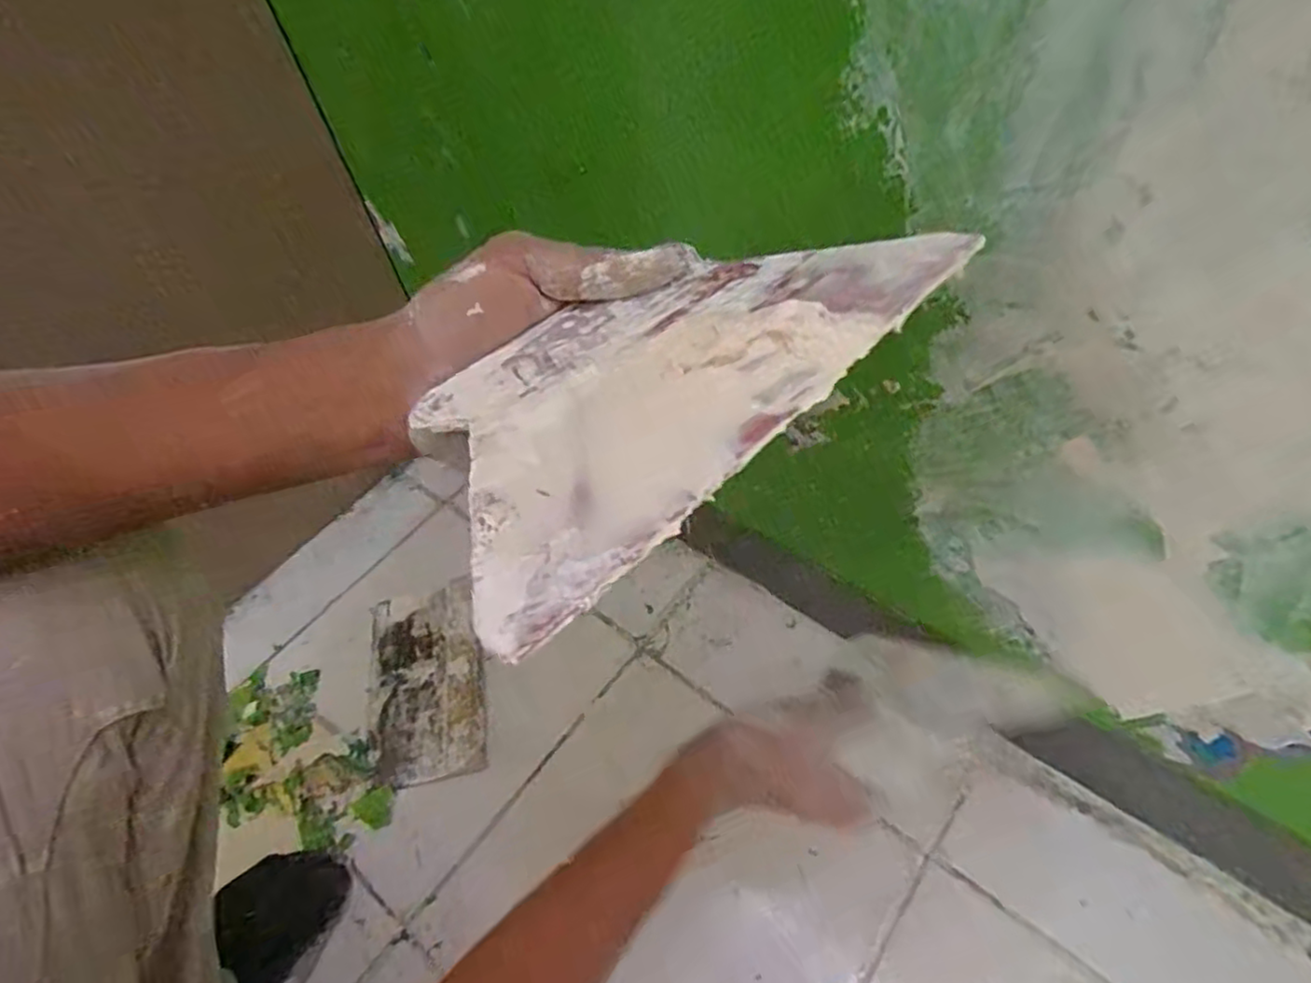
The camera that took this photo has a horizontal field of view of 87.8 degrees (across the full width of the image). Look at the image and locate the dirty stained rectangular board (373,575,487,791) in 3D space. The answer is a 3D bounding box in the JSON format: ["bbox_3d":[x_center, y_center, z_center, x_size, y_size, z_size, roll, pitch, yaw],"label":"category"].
[{"bbox_3d":[-0.220,0.183,0.661,0.106,0.008,0.191,-20,53,0],"label":"dirty stained rectangular board"}]

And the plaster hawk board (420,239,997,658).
[{"bbox_3d":[-0.002,-0.046,0.238,0.204,0.010,0.122,-40,46,-24],"label":"plaster hawk board"}]

